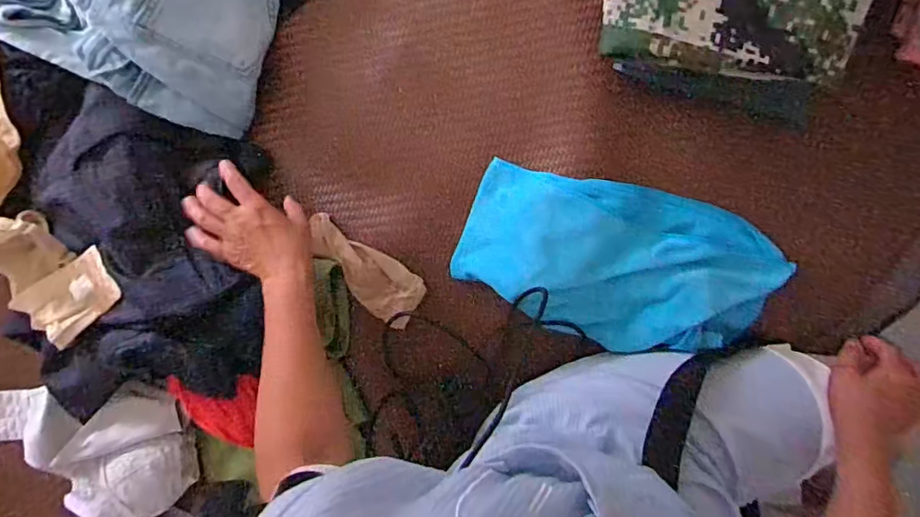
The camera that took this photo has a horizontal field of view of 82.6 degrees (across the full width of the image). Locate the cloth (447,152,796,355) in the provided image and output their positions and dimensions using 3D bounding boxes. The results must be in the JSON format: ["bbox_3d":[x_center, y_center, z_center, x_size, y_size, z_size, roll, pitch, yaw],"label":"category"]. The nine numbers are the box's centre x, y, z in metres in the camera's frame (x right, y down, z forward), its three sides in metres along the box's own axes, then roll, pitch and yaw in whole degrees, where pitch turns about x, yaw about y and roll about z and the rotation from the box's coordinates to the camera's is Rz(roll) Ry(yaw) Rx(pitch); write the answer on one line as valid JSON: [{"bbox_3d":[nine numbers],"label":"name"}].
[{"bbox_3d":[0.161,0.004,0.557,0.316,0.043,0.165,22,96,7],"label":"cloth"}]

